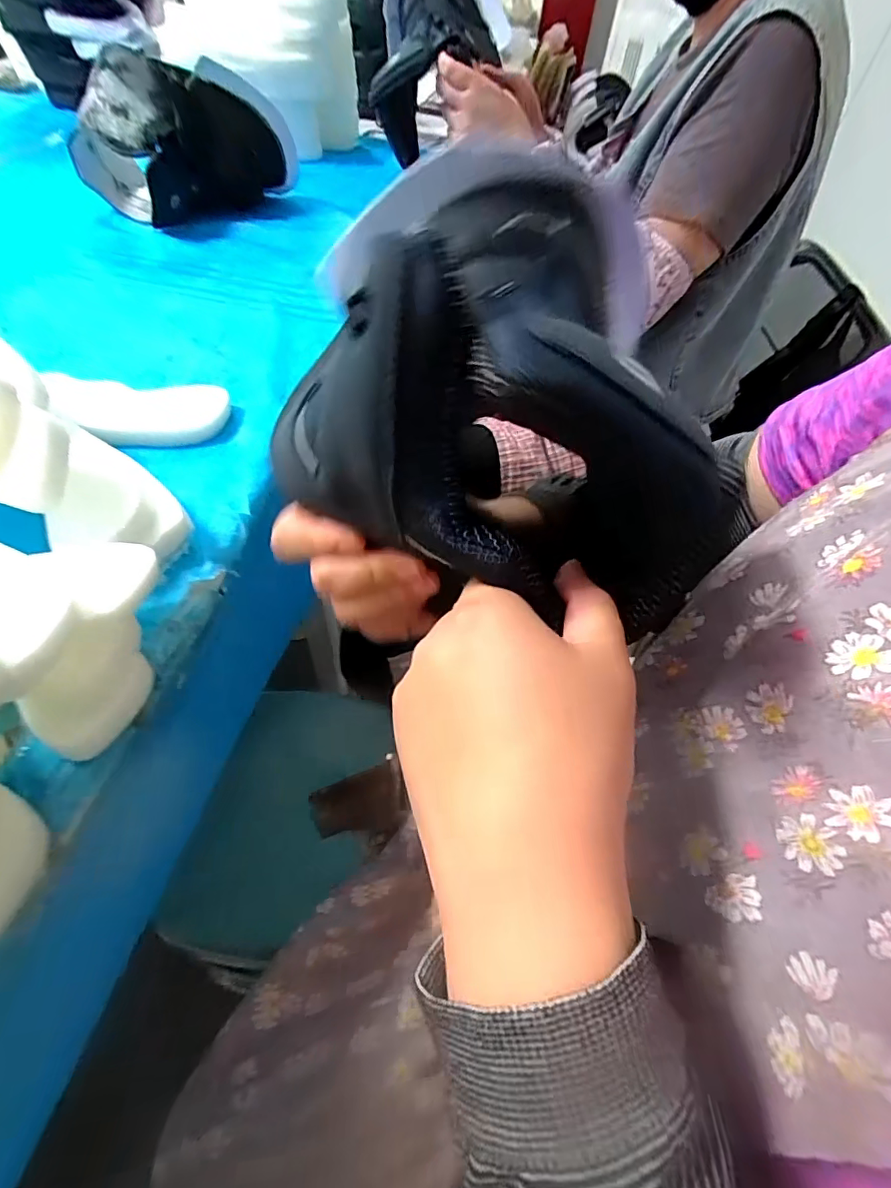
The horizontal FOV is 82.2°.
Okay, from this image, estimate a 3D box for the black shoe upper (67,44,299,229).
[{"bbox_3d":[-0.357,-0.638,0.720,0.126,0.165,0.267,36,58,20],"label":"black shoe upper"}]

